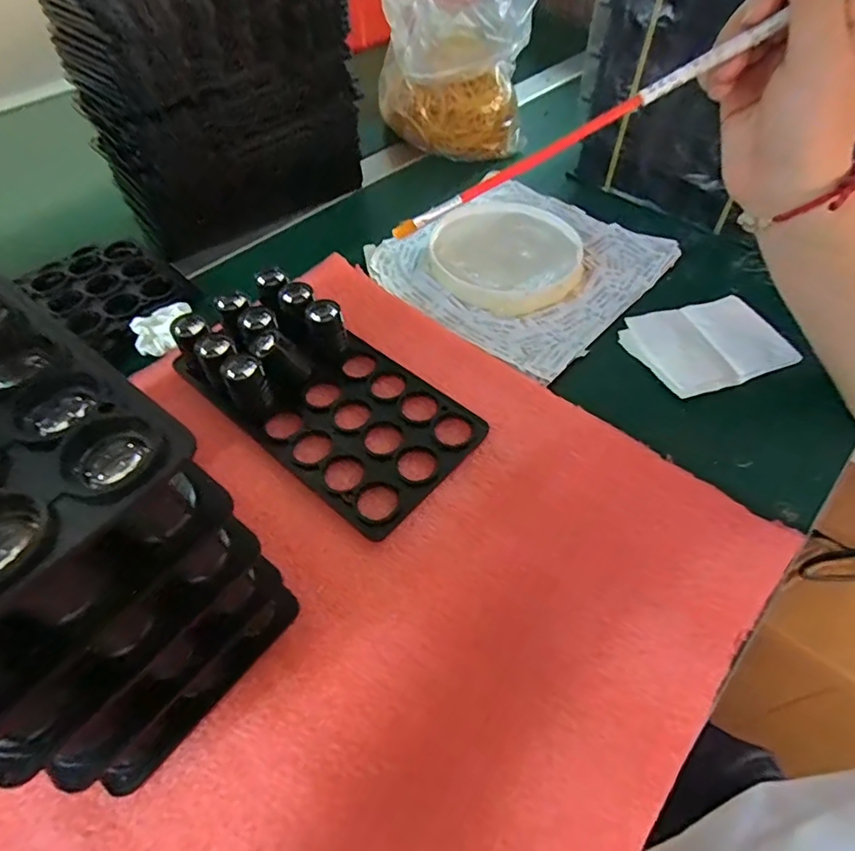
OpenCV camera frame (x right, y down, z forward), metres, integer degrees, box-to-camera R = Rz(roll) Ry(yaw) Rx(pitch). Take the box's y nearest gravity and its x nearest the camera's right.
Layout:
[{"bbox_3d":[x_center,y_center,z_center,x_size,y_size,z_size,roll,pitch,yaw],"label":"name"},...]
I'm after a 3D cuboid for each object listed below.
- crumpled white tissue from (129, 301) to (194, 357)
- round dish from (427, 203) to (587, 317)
[{"bbox_3d":[-0.188,-0.070,0.374,0.027,0.016,0.045,26,57,19],"label":"crumpled white tissue"},{"bbox_3d":[0.066,-0.140,0.419,0.111,0.022,0.119,0,52,1],"label":"round dish"}]

